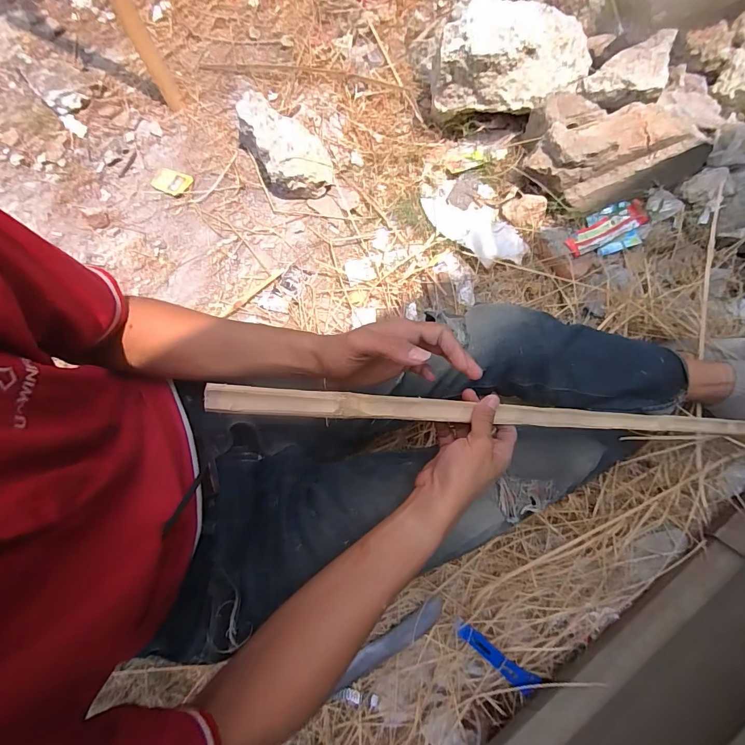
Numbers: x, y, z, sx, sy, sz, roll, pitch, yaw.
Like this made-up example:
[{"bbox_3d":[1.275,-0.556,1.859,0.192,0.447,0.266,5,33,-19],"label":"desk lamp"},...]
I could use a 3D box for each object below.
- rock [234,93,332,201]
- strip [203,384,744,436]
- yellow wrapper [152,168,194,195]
[{"bbox_3d":[-0.229,-0.574,1.020,0.163,0.113,0.289,-37,74,-10],"label":"rock"},{"bbox_3d":[0.261,0.056,0.496,0.865,0.020,0.025,5,70,-23],"label":"strip"},{"bbox_3d":[-0.533,-0.506,1.059,0.103,0.012,0.061,20,73,8],"label":"yellow wrapper"}]

